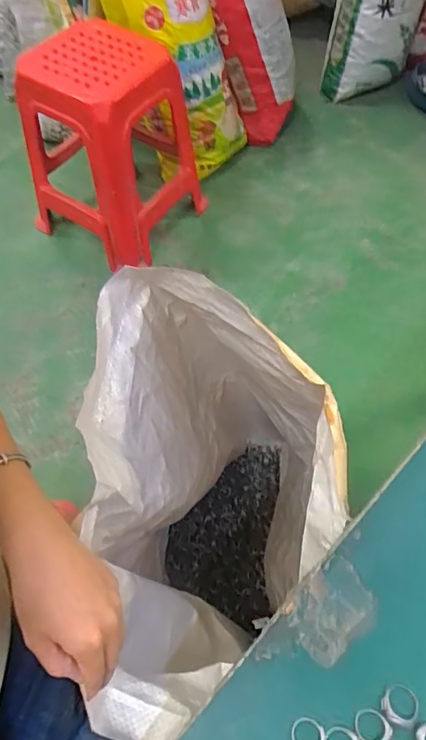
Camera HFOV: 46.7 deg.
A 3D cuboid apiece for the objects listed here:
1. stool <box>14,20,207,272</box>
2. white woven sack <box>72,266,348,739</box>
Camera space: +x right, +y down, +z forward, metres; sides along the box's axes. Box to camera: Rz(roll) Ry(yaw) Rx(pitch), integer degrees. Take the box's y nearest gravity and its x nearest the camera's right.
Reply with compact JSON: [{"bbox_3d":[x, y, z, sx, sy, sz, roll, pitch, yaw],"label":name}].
[{"bbox_3d":[-0.273,-0.617,1.376,0.379,0.449,0.413,29,64,15],"label":"stool"},{"bbox_3d":[-0.004,0.197,0.739,0.262,0.655,0.500,9,61,4],"label":"white woven sack"}]

